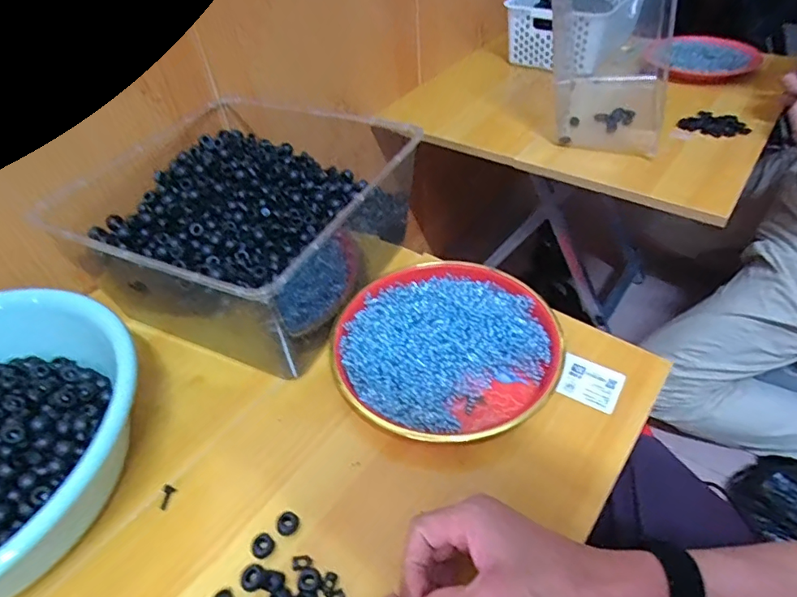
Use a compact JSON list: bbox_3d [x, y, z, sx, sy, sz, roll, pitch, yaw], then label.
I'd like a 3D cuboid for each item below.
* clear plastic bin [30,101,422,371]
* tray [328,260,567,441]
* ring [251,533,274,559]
[{"bbox_3d":[-0.164,-0.086,0.573,0.292,0.133,0.299,18,50,22],"label":"clear plastic bin"},{"bbox_3d":[0.044,0.042,0.503,0.216,0.044,0.206,-3,45,3],"label":"tray"},{"bbox_3d":[-0.105,0.192,0.386,0.016,0.006,0.016,-3,45,3],"label":"ring"}]

